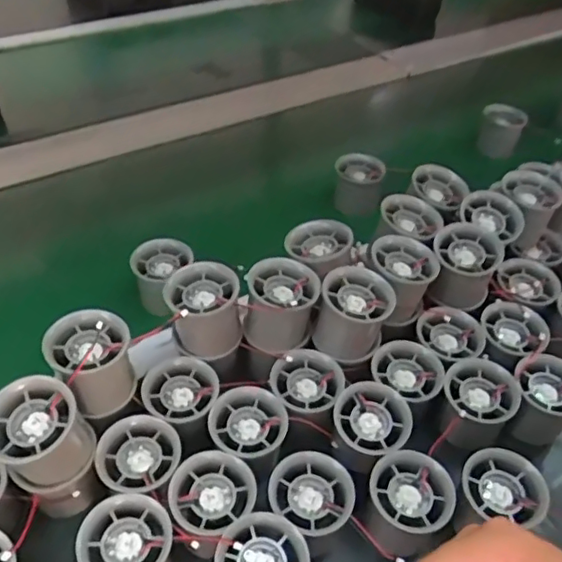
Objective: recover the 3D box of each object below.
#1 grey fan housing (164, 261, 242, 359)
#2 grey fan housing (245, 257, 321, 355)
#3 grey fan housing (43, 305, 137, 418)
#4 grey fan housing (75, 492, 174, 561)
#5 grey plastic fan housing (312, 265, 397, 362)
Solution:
[{"bbox_3d":[-0.061,0.023,0.467,0.056,0.064,0.053,2,45,-2],"label":"grey fan housing"},{"bbox_3d":[0.000,0.023,0.481,0.055,0.064,0.054,2,45,-2],"label":"grey fan housing"},{"bbox_3d":[-0.135,0.061,0.429,0.054,0.071,0.047,-17,48,-20],"label":"grey fan housing"},{"bbox_3d":[-0.098,0.178,0.386,0.056,0.062,0.052,2,45,-2],"label":"grey fan housing"},{"bbox_3d":[0.058,0.031,0.479,0.058,0.065,0.054,9,45,6],"label":"grey plastic fan housing"}]

